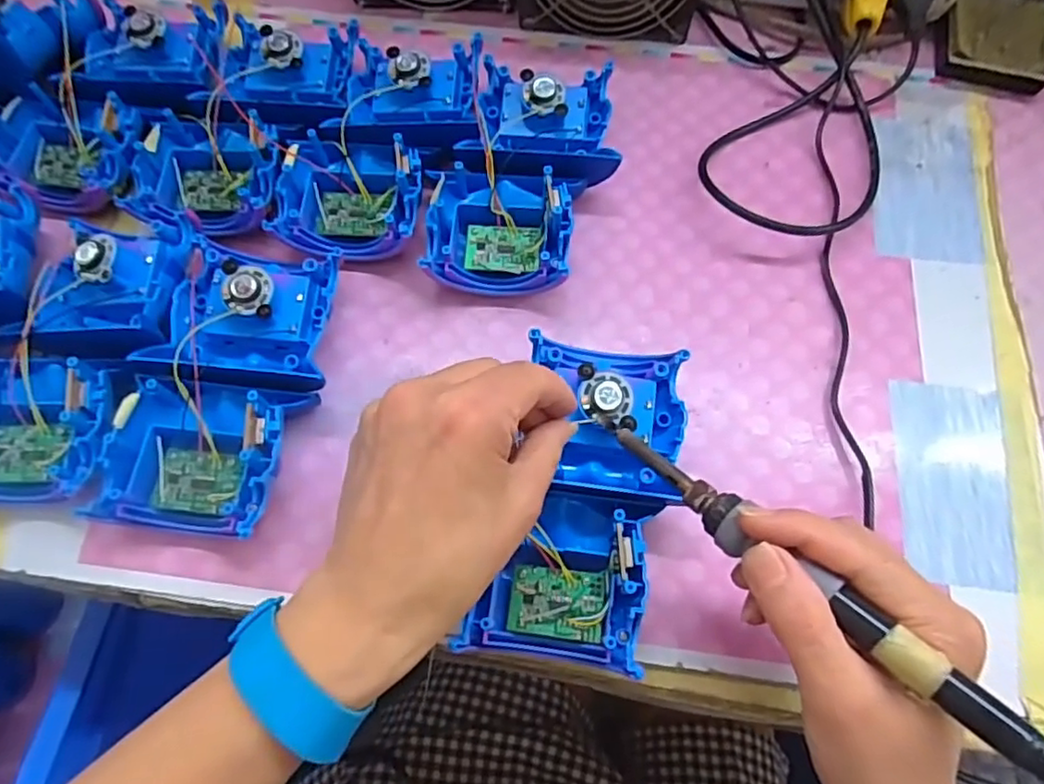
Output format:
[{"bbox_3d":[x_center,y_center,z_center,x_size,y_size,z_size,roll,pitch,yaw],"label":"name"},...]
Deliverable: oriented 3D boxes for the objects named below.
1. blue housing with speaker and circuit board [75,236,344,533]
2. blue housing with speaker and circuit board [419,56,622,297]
[{"bbox_3d":[-0.151,-0.008,0.325,0.085,0.031,0.154,8,71,1],"label":"blue housing with speaker and circuit board"},{"bbox_3d":[0.001,-0.130,0.384,0.098,0.040,0.166,21,69,9],"label":"blue housing with speaker and circuit board"}]

